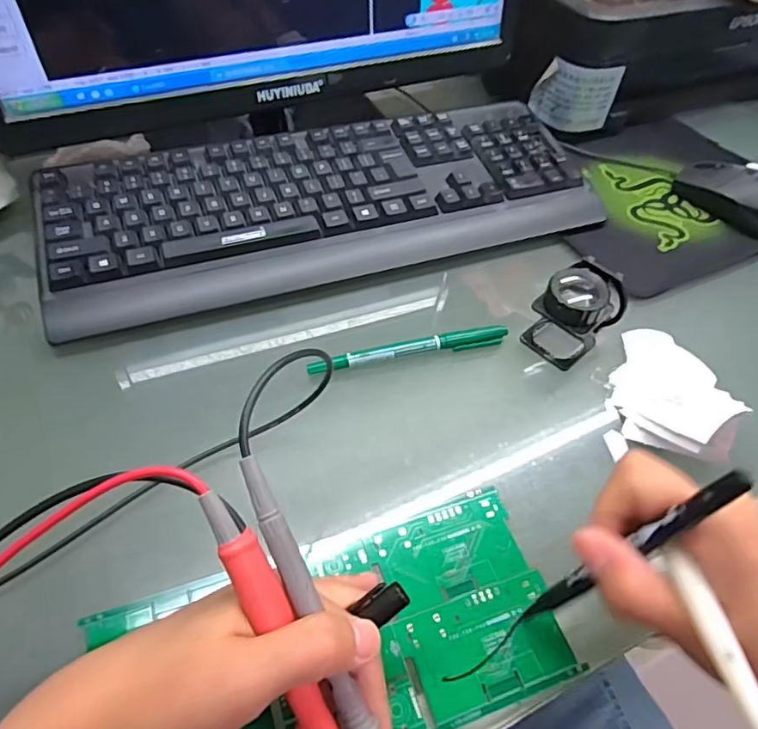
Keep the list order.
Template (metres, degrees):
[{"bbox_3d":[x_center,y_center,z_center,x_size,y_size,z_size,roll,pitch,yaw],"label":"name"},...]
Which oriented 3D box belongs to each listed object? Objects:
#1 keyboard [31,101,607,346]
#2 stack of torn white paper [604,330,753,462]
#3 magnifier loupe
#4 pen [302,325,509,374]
[{"bbox_3d":[-0.036,-0.132,0.454,0.435,0.040,0.155,-15,54,-16],"label":"keyboard"},{"bbox_3d":[0.192,0.011,0.357,0.071,0.041,0.114,18,53,10],"label":"stack of torn white paper"},{"bbox_3d":[0.136,-0.036,0.382,0.061,0.056,0.043,-34,61,-27],"label":"magnifier loupe"},{"bbox_3d":[0.021,-0.010,0.380,0.140,0.012,0.013,-11,53,-13],"label":"pen"}]

